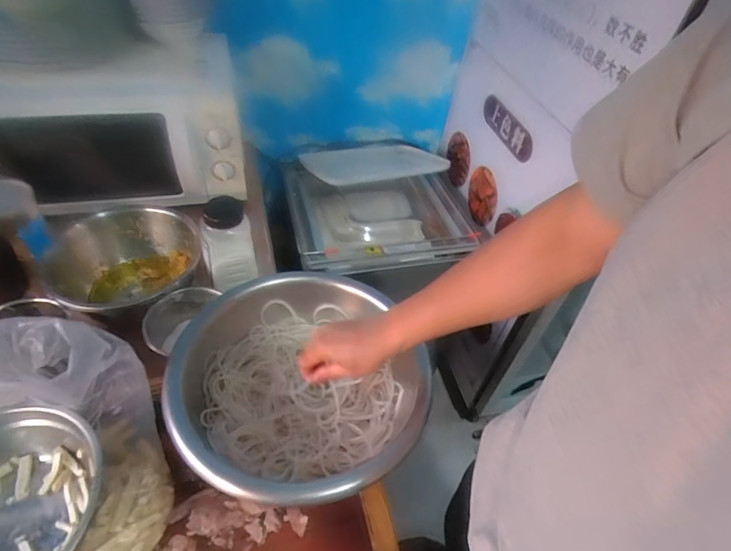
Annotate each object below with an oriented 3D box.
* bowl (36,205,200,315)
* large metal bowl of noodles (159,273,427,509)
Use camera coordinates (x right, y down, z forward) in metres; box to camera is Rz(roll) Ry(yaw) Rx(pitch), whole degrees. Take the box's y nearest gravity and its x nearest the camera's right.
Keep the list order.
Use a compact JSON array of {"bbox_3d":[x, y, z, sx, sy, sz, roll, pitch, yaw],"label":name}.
[{"bbox_3d":[-0.400,-0.025,0.801,0.208,0.125,0.245,10,47,3],"label":"bowl"},{"bbox_3d":[-0.087,0.146,0.643,0.331,0.098,0.314,3,47,-4],"label":"large metal bowl of noodles"}]

